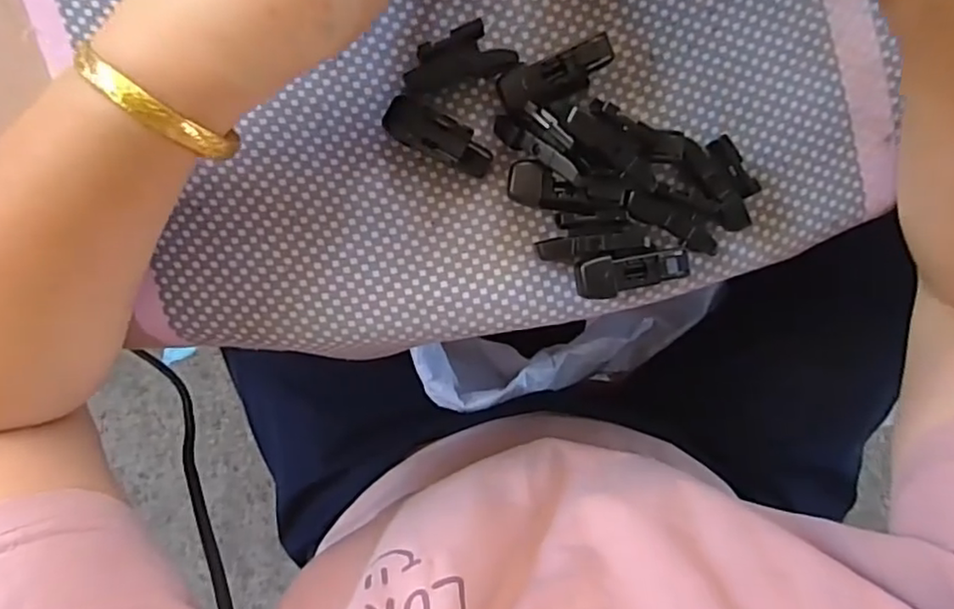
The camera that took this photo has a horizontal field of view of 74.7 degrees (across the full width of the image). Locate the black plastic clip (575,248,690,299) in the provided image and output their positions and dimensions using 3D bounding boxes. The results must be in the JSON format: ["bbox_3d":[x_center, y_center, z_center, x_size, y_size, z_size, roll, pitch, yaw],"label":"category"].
[{"bbox_3d":[0.064,-0.014,0.260,0.047,0.010,0.016,-12,97,0],"label":"black plastic clip"}]

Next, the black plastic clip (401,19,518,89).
[{"bbox_3d":[-0.008,-0.101,0.257,0.045,0.017,0.019,-13,97,0],"label":"black plastic clip"}]

